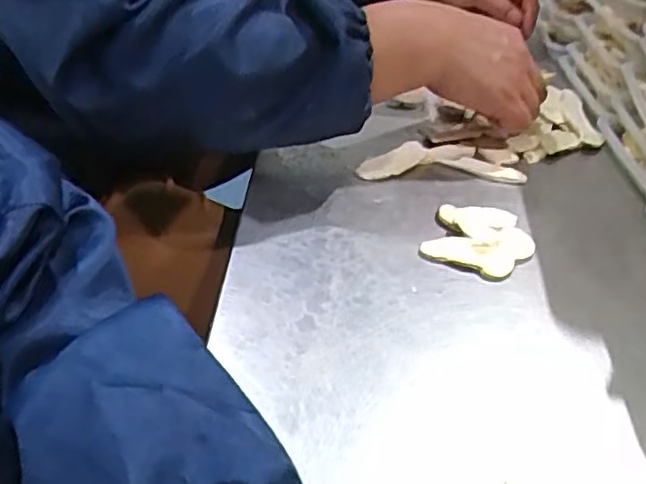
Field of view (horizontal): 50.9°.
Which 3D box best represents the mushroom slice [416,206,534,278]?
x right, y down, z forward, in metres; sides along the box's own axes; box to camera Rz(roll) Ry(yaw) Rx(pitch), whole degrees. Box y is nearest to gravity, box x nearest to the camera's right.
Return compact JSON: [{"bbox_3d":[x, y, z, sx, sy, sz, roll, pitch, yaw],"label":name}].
[{"bbox_3d":[0.116,-0.005,0.495,0.071,0.009,0.080,17,39,15],"label":"mushroom slice"}]

